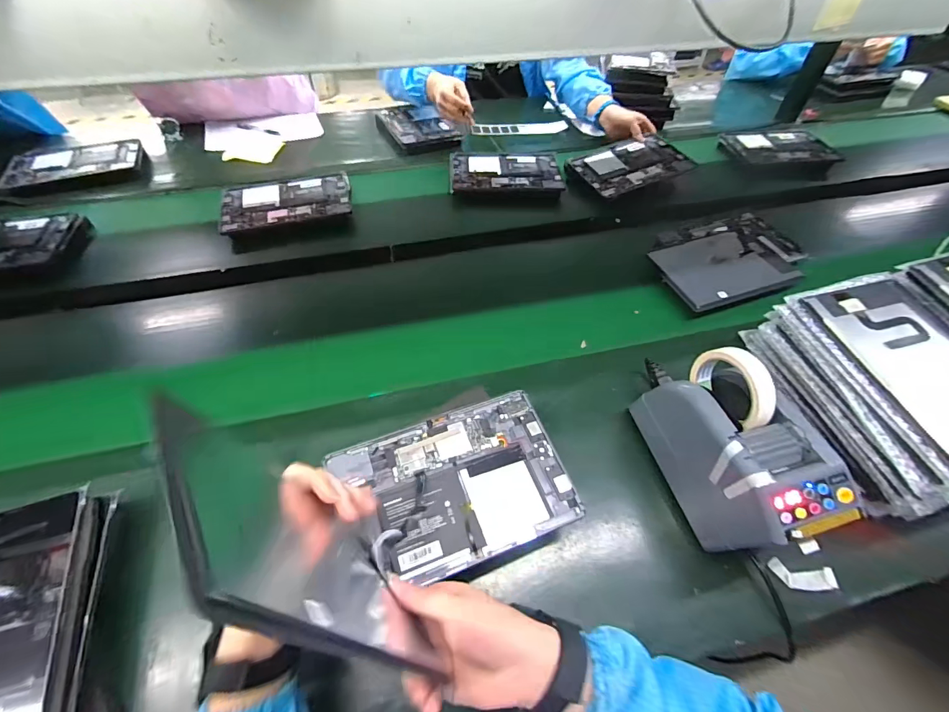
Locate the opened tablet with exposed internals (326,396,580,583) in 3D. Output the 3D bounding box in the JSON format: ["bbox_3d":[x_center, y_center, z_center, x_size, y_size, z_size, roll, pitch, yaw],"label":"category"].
[{"bbox_3d":[-0.016,0.142,0.455,0.235,0.017,0.166,-17,55,-14],"label":"opened tablet with exposed internals"}]

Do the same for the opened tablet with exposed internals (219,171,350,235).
[{"bbox_3d":[-0.391,-0.322,0.855,0.254,0.022,0.150,-12,54,-11],"label":"opened tablet with exposed internals"}]

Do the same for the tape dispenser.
[{"bbox_3d":[0.288,0.096,0.481,0.114,0.167,0.249,-17,55,-14],"label":"tape dispenser"}]

